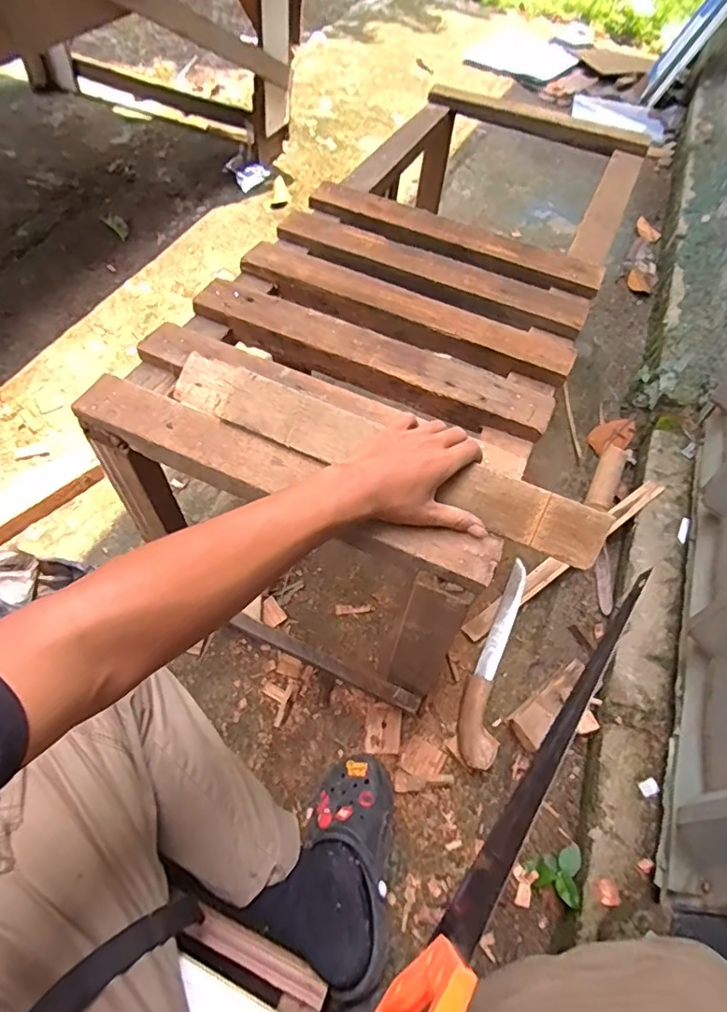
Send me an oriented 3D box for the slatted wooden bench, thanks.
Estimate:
[{"bbox_3d":[0.116,-0.297,0.958,0.447,0.380,1.102,23,56,11],"label":"slatted wooden bench"}]

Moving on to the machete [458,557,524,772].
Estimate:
[{"bbox_3d":[0.209,0.235,0.893,0.057,0.028,0.351,18,56,8],"label":"machete"}]

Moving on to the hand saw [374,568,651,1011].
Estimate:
[{"bbox_3d":[0.116,0.212,0.398,0.042,0.051,0.393,31,66,16],"label":"hand saw"}]

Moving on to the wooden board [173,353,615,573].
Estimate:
[{"bbox_3d":[0.009,-0.052,0.550,0.455,0.022,0.055,23,94,12],"label":"wooden board"}]

